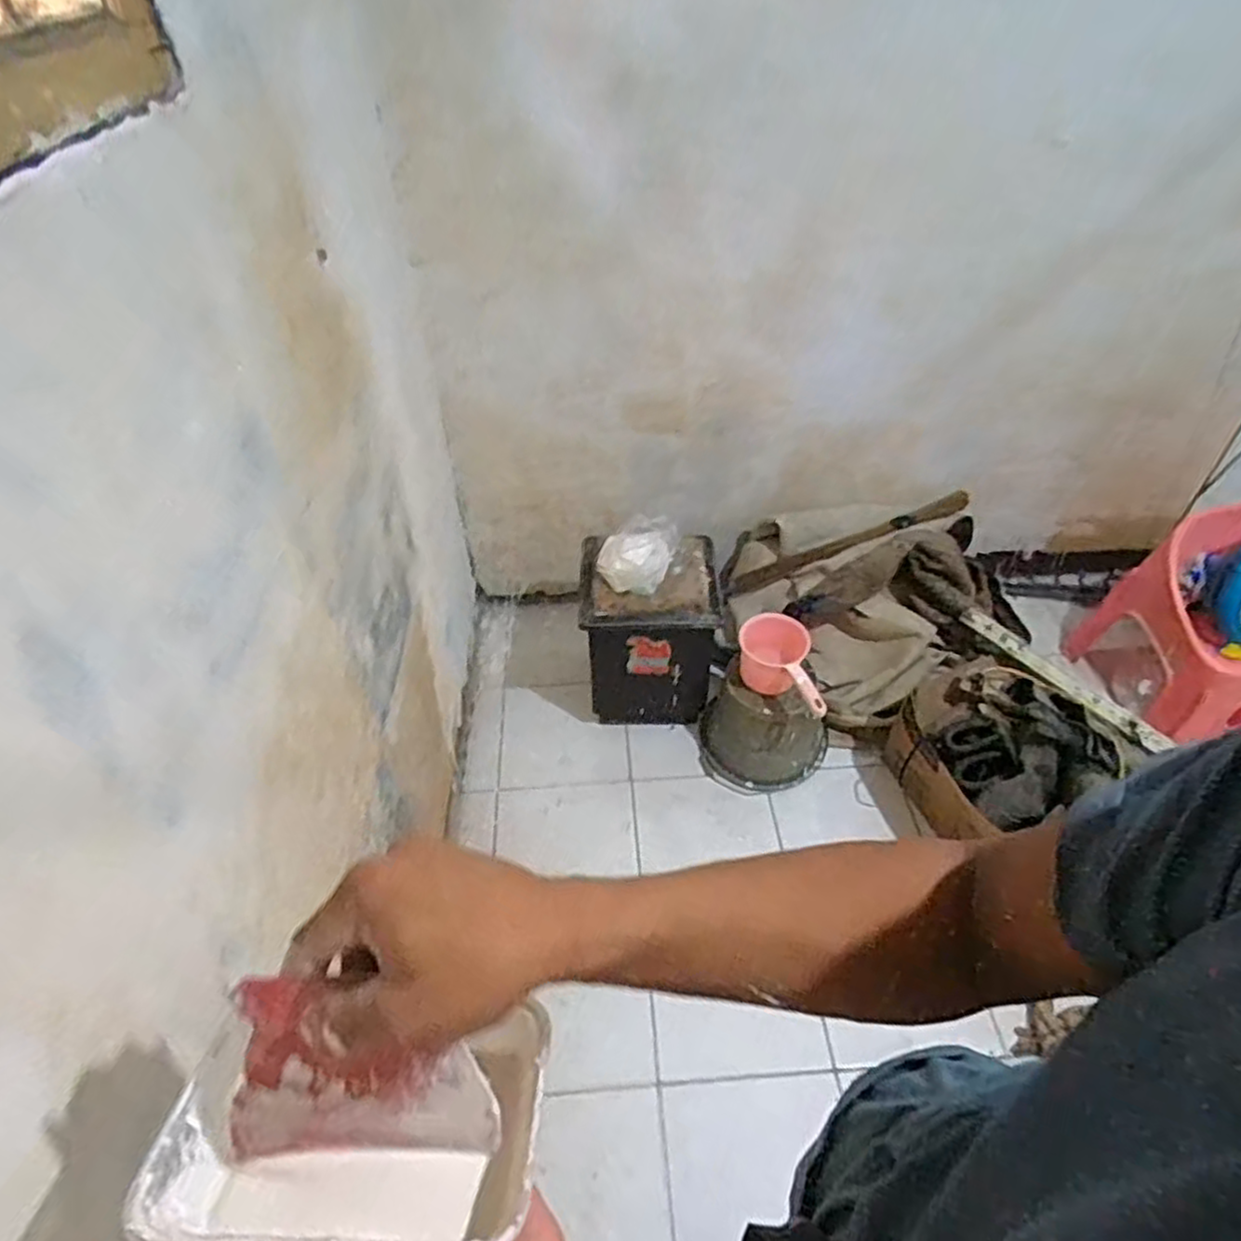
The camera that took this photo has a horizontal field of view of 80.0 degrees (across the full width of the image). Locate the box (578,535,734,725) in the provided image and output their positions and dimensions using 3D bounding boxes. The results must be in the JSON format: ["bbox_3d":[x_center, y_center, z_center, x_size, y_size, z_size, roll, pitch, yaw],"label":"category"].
[{"bbox_3d":[0.068,0.047,1.693,0.303,0.415,0.188,-2,44,-1],"label":"box"}]

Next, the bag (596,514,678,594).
[{"bbox_3d":[0.037,-0.126,1.568,0.170,0.128,0.115,1,44,2],"label":"bag"}]

